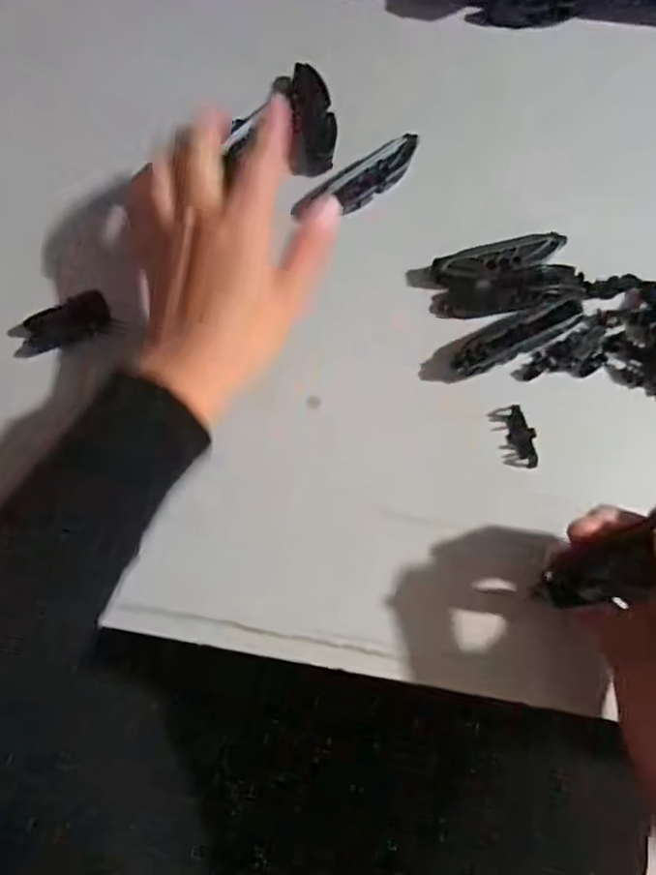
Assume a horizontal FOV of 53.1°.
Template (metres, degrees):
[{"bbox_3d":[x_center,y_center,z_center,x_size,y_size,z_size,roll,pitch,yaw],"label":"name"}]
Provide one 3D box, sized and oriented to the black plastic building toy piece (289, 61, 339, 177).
[{"bbox_3d":[-0.009,-0.203,0.412,0.027,0.010,0.081,-2,71,0],"label":"black plastic building toy piece"}]

